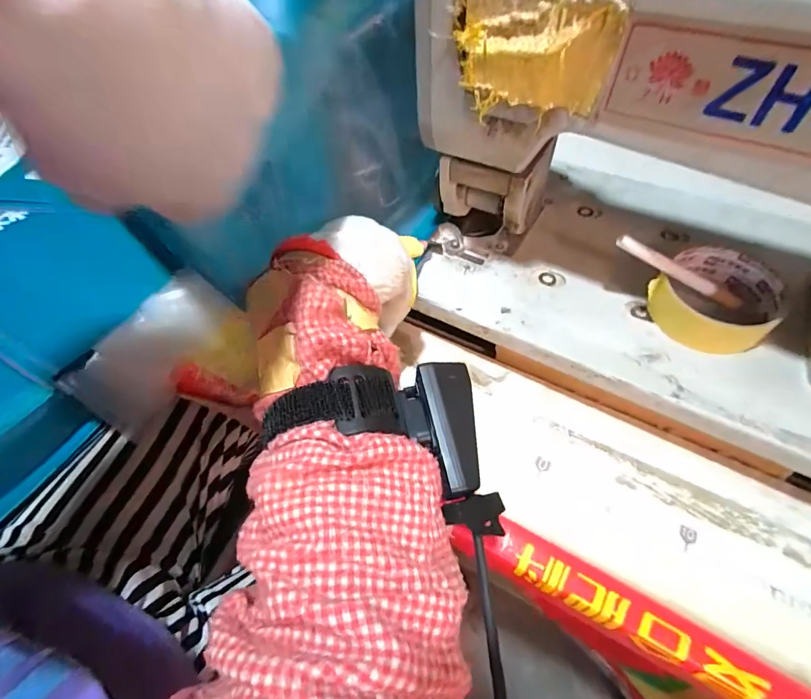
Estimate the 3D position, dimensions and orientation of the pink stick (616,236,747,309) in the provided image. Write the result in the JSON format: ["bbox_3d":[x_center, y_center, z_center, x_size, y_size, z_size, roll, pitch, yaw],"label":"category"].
[{"bbox_3d":[0.196,-0.055,0.298,0.105,0.008,0.009,25,59,-8],"label":"pink stick"}]

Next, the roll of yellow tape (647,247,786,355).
[{"bbox_3d":[0.230,-0.037,0.308,0.082,0.028,0.078,-2,57,2],"label":"roll of yellow tape"}]

